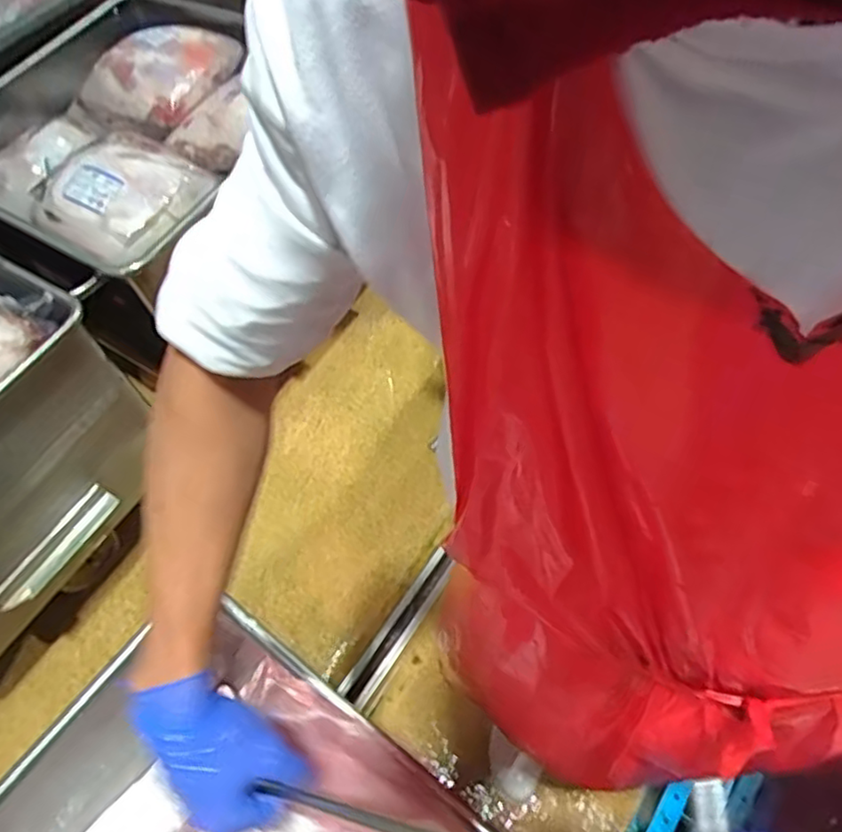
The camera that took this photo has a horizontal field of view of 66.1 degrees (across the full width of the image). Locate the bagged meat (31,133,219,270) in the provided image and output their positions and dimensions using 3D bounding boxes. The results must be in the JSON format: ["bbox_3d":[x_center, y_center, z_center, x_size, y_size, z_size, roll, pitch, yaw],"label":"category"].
[{"bbox_3d":[-0.551,-0.403,1.161,0.275,0.060,0.262,22,63,16],"label":"bagged meat"}]

